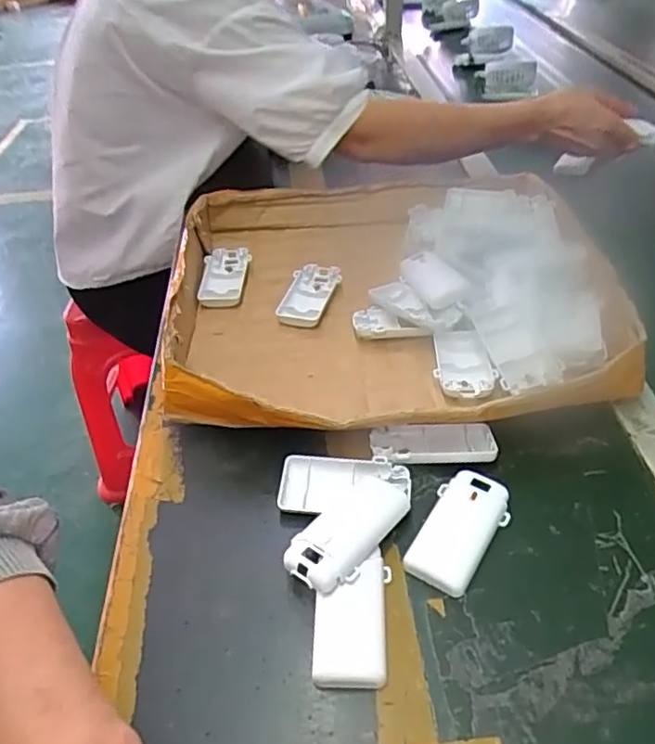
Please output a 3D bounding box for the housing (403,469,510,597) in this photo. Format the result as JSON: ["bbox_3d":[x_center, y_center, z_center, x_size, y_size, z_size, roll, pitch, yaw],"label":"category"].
[{"bbox_3d":[0.093,0.110,0.429,0.048,0.016,0.093,18,45,28],"label":"housing"}]

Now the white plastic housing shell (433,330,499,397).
[{"bbox_3d":[0.118,-0.008,0.537,0.048,0.016,0.085,-4,39,3],"label":"white plastic housing shell"}]

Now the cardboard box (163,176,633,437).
[{"bbox_3d":[0.054,-0.090,0.615,0.390,0.071,0.402,-4,39,3],"label":"cardboard box"}]

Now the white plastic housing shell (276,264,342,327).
[{"bbox_3d":[-0.019,-0.083,0.636,0.045,0.016,0.085,6,41,15],"label":"white plastic housing shell"}]

